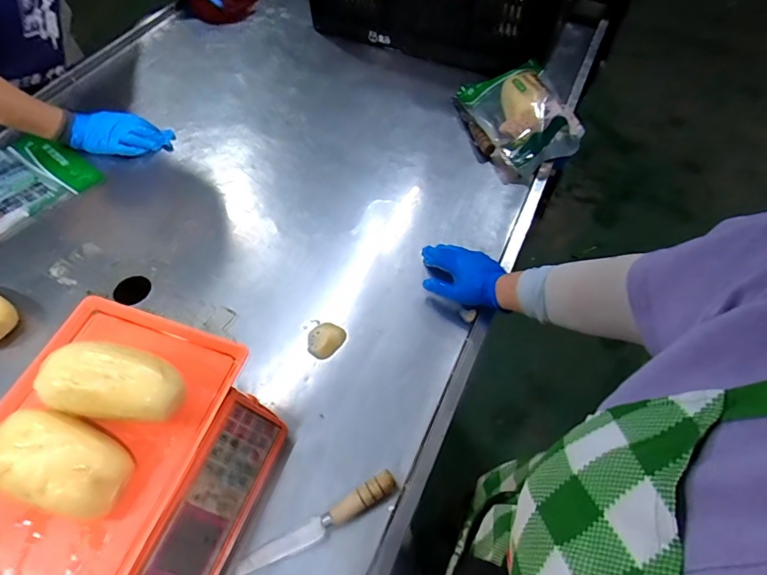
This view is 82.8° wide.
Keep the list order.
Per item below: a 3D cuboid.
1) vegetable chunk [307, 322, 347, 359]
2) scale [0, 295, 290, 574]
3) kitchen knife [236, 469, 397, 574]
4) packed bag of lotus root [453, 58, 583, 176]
[{"bbox_3d":[-0.091,0.079,0.668,0.051,0.013,0.058,32,63,21],"label":"vegetable chunk"},{"bbox_3d":[-0.301,0.200,0.518,0.296,0.132,0.300,16,58,12],"label":"scale"},{"bbox_3d":[-0.077,0.284,0.521,0.202,0.027,0.026,-26,61,-15],"label":"kitchen knife"},{"bbox_3d":[0.279,-0.368,0.907,0.180,0.091,0.299,-9,58,-6],"label":"packed bag of lotus root"}]

